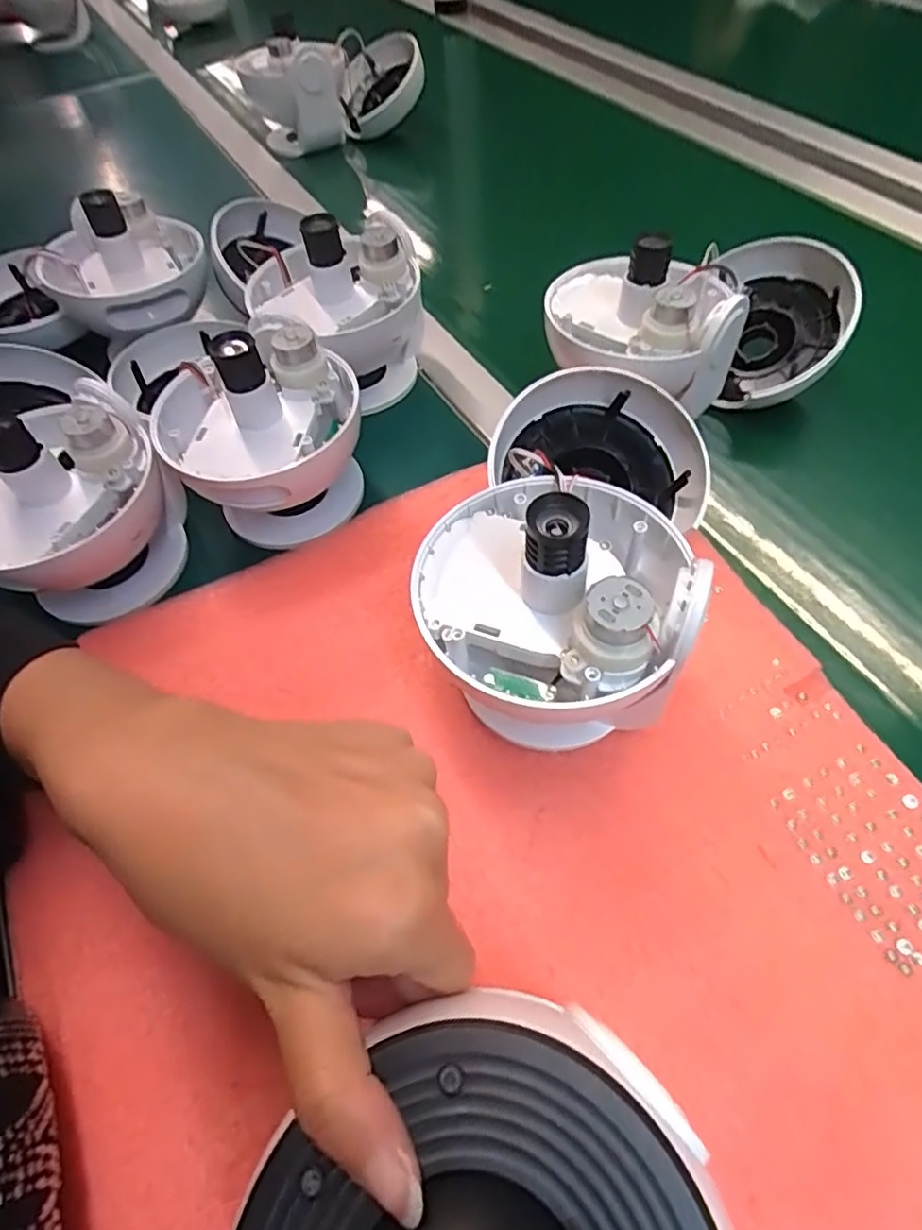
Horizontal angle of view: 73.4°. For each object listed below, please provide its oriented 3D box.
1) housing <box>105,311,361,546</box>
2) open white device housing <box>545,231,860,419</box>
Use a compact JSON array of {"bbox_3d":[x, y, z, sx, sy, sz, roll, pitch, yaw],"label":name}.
[{"bbox_3d":[-0.116,-0.110,0.371,0.116,0.101,0.116,-27,59,-13],"label":"housing"},{"bbox_3d":[0.157,-0.198,0.410,0.207,0.086,0.130,-16,56,-23],"label":"open white device housing"}]

